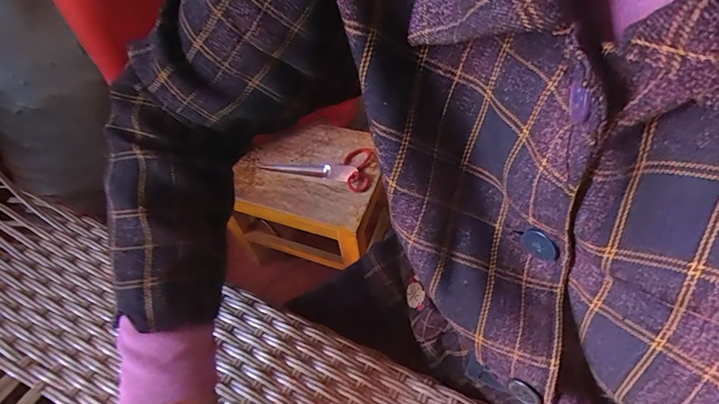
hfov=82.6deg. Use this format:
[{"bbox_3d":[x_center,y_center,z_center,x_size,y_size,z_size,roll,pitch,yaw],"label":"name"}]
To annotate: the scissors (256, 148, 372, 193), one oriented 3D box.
[{"bbox_3d":[-0.067,-0.071,0.685,0.183,0.017,0.087,12,58,13],"label":"scissors"}]

